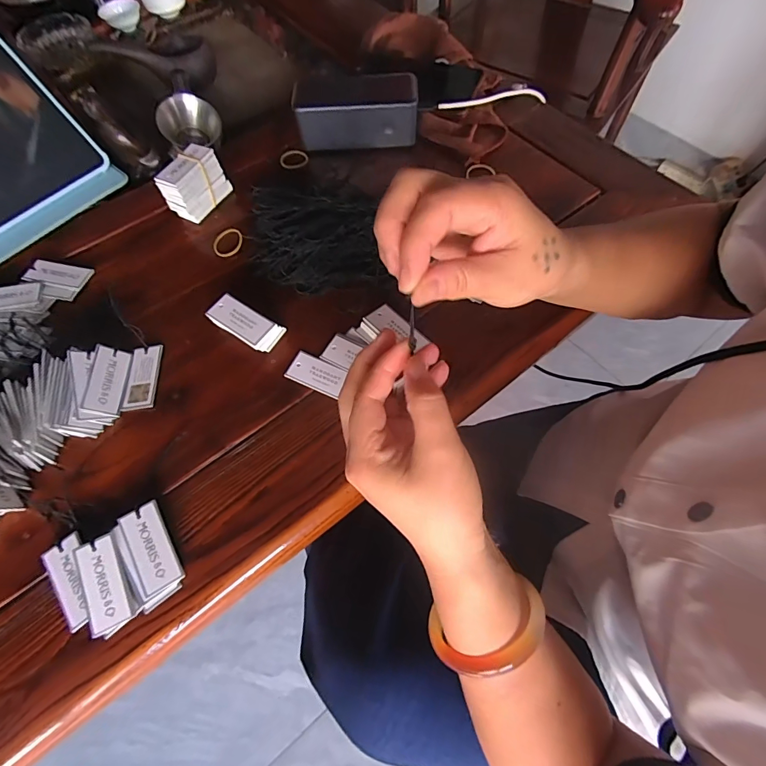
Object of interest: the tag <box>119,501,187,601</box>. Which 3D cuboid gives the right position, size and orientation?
[{"bbox_3d":[-0.160,0.113,0.279,0.026,0.004,0.057,-28,73,-13],"label":"tag"}]

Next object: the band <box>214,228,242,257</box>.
[{"bbox_3d":[-0.154,-0.141,0.402,0.031,0.004,0.033,-1,64,2],"label":"band"}]

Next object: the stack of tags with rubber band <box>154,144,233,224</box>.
[{"bbox_3d":[-0.189,-0.201,0.408,0.028,0.045,0.060,22,67,12],"label":"stack of tags with rubber band"}]

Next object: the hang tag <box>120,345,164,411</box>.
[{"bbox_3d":[-0.204,-0.006,0.343,0.025,0.004,0.059,-4,64,0],"label":"hang tag"}]

